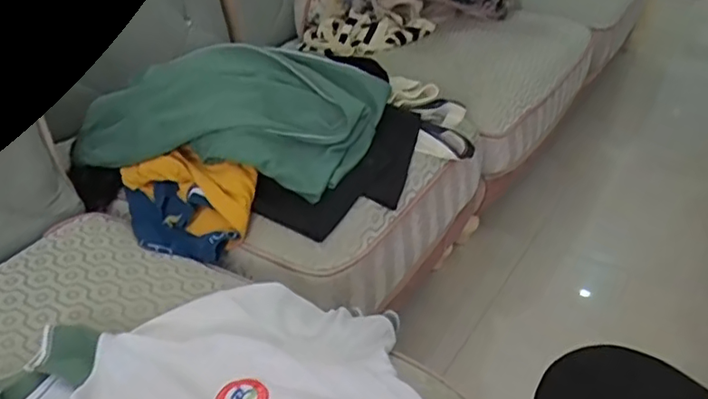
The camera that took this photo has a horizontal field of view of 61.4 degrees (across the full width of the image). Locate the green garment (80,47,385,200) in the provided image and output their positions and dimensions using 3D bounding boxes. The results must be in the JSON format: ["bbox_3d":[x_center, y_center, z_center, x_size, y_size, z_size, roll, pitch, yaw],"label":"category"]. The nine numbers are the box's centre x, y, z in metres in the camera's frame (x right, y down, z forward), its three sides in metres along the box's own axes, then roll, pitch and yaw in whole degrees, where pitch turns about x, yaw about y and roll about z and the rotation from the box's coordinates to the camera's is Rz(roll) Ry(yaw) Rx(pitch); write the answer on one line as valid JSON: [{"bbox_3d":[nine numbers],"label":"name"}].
[{"bbox_3d":[-0.198,-0.143,0.933,0.433,0.143,0.239,10,35,17],"label":"green garment"}]

